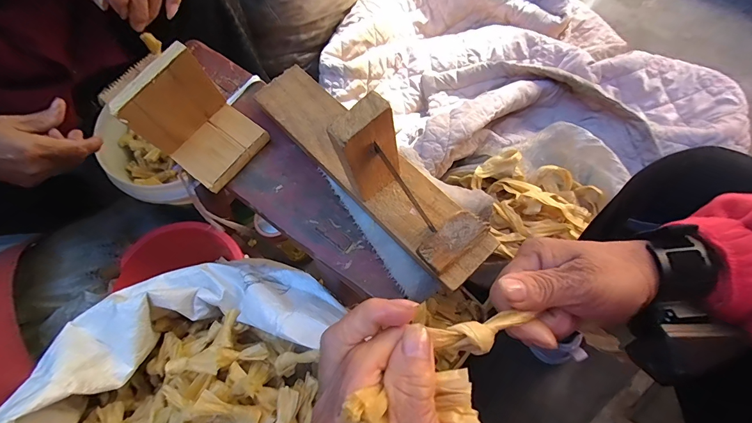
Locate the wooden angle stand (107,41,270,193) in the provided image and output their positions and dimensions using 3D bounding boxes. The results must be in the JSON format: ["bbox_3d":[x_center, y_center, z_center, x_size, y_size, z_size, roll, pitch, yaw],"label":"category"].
[{"bbox_3d":[-0.166,-0.082,0.338,0.074,0.086,0.085,37,73,17],"label":"wooden angle stand"}]

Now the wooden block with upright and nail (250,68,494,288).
[{"bbox_3d":[-0.014,-0.064,0.295,0.058,0.103,0.271,-42,71,-14],"label":"wooden block with upright and nail"}]

